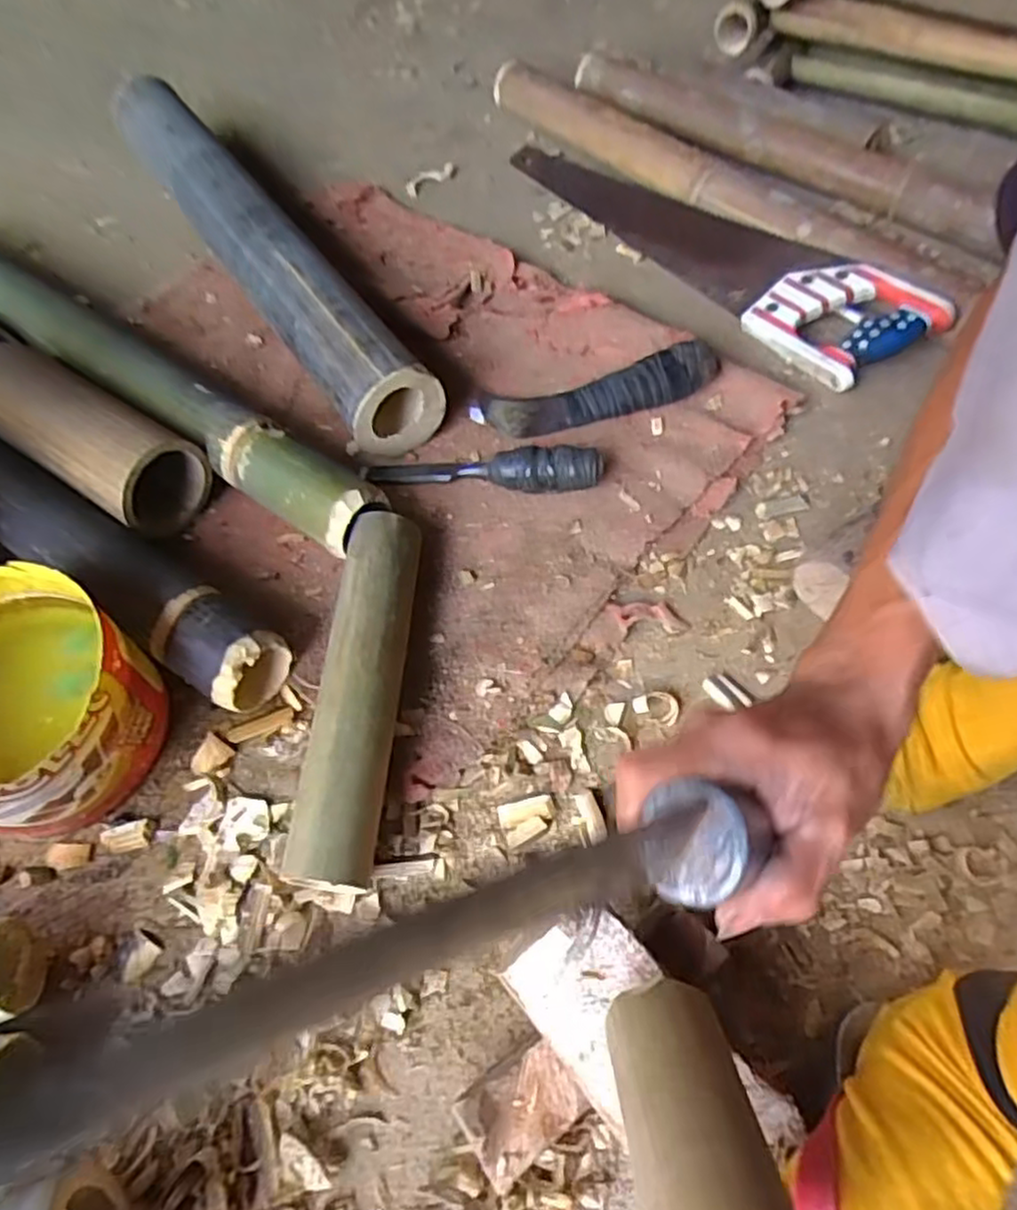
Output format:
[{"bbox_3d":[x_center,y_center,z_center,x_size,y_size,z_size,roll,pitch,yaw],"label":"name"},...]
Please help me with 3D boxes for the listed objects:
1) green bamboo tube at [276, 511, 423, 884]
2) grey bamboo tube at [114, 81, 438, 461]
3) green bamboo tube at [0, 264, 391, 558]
[{"bbox_3d":[-0.098,0.055,0.485,0.053,0.057,0.256,3,59,1],"label":"green bamboo tube"},{"bbox_3d":[-0.256,-0.373,0.710,0.085,0.083,0.617,-31,65,-15],"label":"grey bamboo tube"},{"bbox_3d":[-0.368,-0.220,0.641,0.640,0.062,0.058,32,67,17],"label":"green bamboo tube"}]

